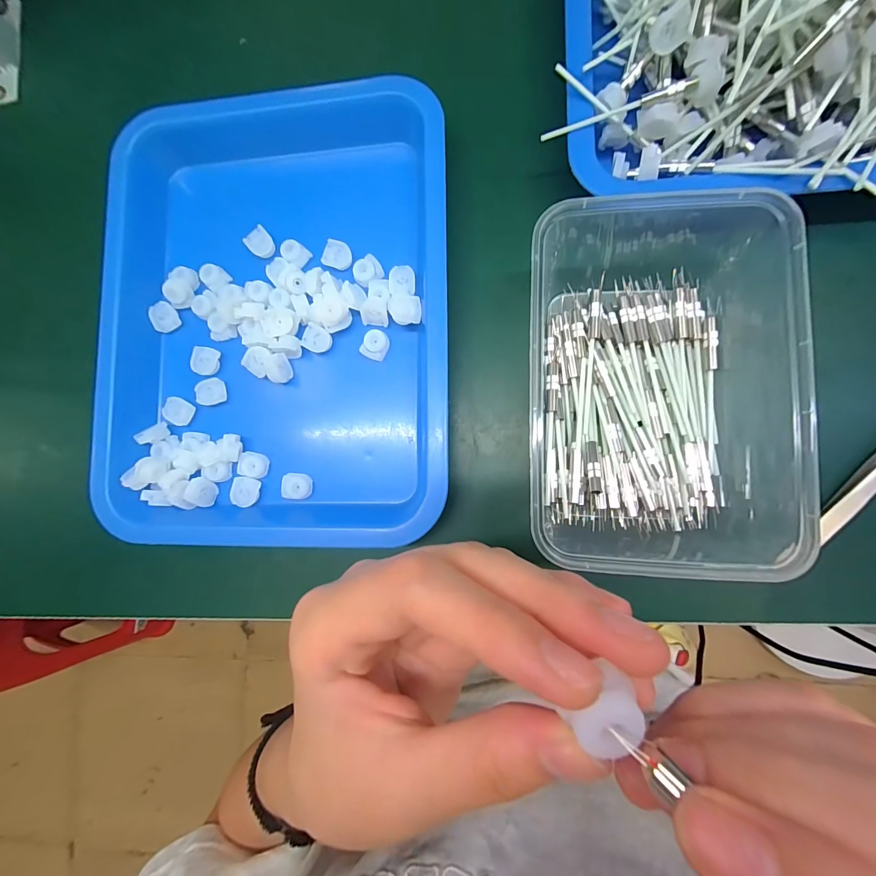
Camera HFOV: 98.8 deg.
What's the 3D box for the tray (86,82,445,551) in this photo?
[{"bbox_3d":[-0.105,-0.079,0.240,0.220,0.034,0.288,-1,86,7],"label":"tray"}]

